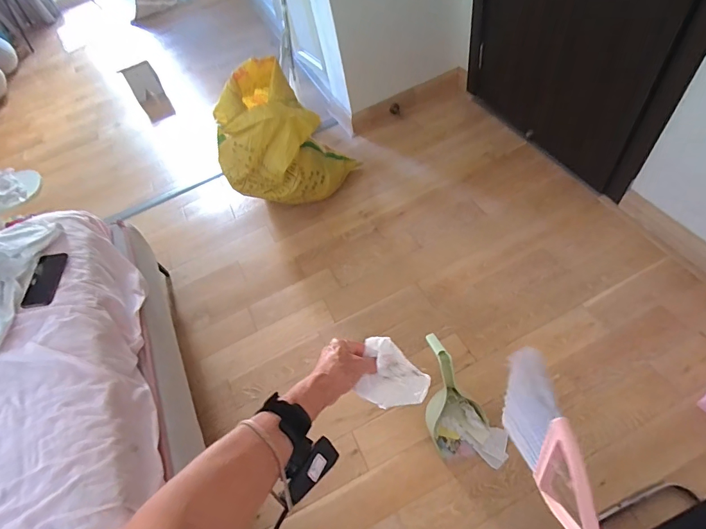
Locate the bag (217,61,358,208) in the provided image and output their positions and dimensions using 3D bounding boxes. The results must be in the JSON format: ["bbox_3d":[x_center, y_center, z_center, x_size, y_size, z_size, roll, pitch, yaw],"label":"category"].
[{"bbox_3d":[-0.244,-0.488,1.514,0.518,0.504,0.267,-37,63,-22],"label":"bag"}]

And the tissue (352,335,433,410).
[{"bbox_3d":[0.059,0.158,0.538,0.116,0.028,0.080,37,73,-26],"label":"tissue"}]

